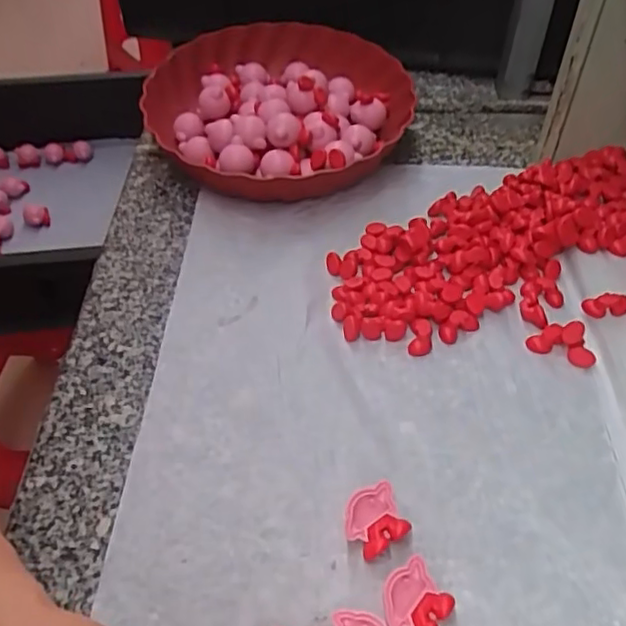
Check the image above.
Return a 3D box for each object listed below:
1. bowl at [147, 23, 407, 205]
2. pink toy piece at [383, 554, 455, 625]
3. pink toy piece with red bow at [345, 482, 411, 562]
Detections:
[{"bbox_3d":[-0.027,-0.195,0.587,0.218,0.063,0.231,0,49,0],"label":"bowl"},{"bbox_3d":[0.052,0.150,0.323,0.033,0.017,0.036,30,56,24],"label":"pink toy piece"},{"bbox_3d":[0.034,0.117,0.352,0.034,0.016,0.031,-28,54,-22],"label":"pink toy piece with red bow"}]

